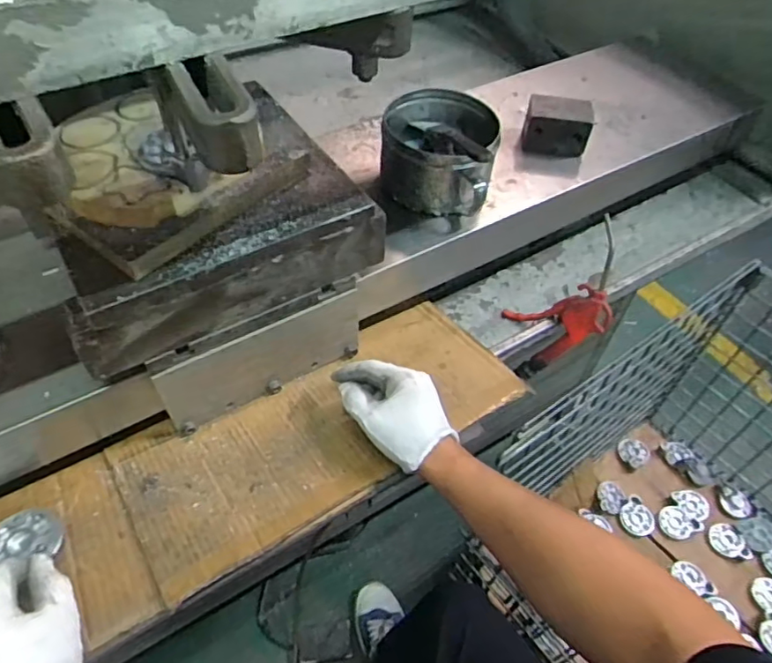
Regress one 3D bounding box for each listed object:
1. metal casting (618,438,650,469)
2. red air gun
[{"bbox_3d":[0.592,0.287,1.371,0.071,0.018,0.067,1,52,-1],"label":"metal casting"},{"bbox_3d":[0.229,-0.008,0.746,0.130,0.086,0.032,-21,15,37],"label":"red air gun"}]

